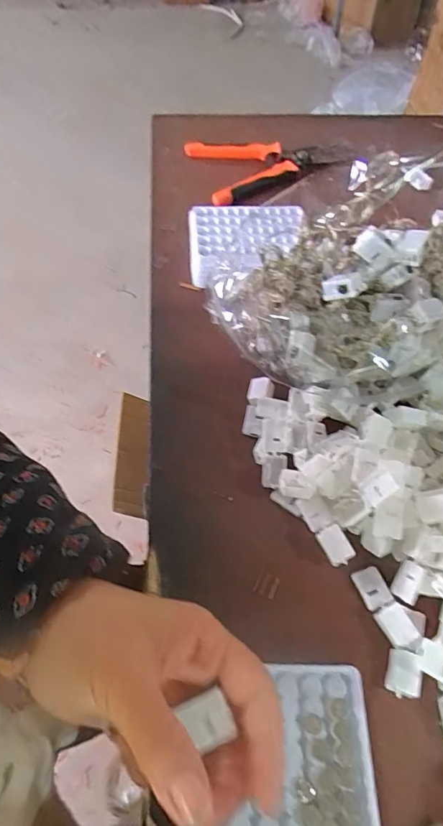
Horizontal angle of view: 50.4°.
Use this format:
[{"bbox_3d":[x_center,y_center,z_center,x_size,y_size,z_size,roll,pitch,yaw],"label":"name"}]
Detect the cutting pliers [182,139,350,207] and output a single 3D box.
[{"bbox_3d":[0.070,-0.339,0.634,0.212,0.023,0.137,-17,59,-12],"label":"cutting pliers"}]

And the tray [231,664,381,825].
[{"bbox_3d":[0.044,0.222,0.275,0.093,0.009,0.129,3,57,1],"label":"tray"}]

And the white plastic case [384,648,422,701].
[{"bbox_3d":[0.120,0.171,0.309,0.019,0.014,0.026,15,58,9],"label":"white plastic case"}]

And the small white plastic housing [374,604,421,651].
[{"bbox_3d":[0.120,0.146,0.323,0.018,0.004,0.029,-46,50,13],"label":"small white plastic housing"}]

